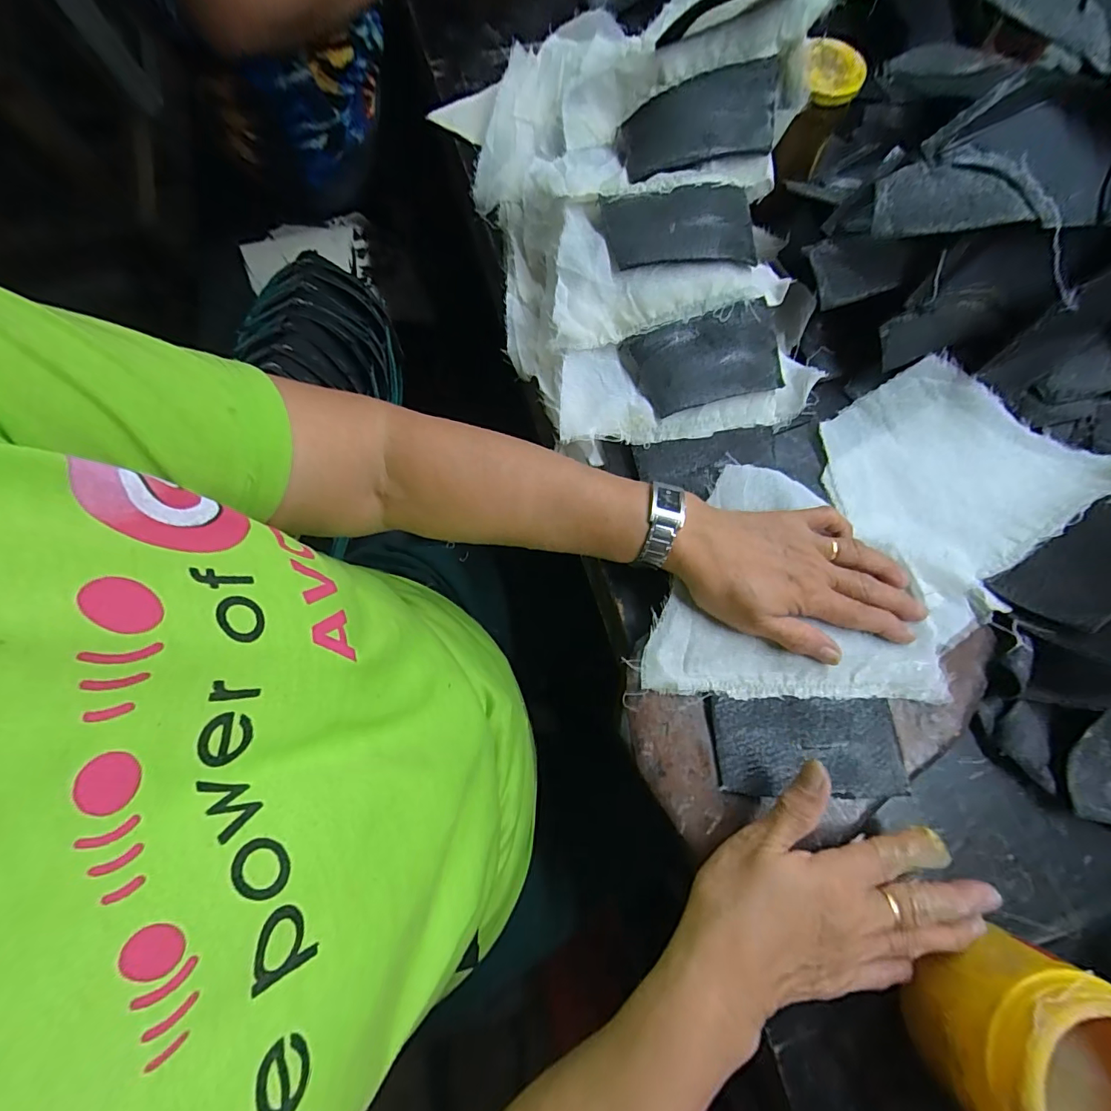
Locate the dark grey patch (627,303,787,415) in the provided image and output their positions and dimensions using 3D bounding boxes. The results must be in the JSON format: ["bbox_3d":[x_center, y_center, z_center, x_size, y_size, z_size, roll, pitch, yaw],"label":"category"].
[{"bbox_3d":[0.114,-0.143,0.352,0.104,0.020,0.060,-16,76,-6],"label":"dark grey patch"}]

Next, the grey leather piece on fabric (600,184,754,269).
[{"bbox_3d":[0.089,-0.239,0.353,0.106,0.022,0.061,1,75,-2],"label":"grey leather piece on fabric"}]

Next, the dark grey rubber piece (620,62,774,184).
[{"bbox_3d":[0.106,-0.318,0.362,0.106,0.034,0.067,-6,86,8],"label":"dark grey rubber piece"}]

